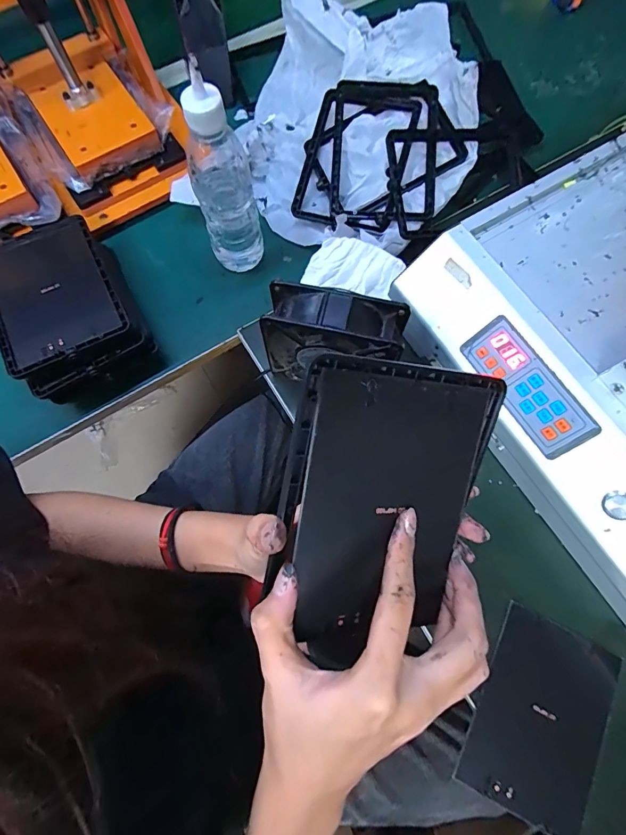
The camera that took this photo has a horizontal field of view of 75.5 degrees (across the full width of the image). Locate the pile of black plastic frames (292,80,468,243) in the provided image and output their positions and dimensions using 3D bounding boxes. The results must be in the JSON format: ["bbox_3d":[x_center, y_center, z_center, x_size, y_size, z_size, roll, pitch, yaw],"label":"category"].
[{"bbox_3d":[0.077,-0.293,0.472,0.178,0.062,0.184,11,73,4],"label":"pile of black plastic frames"}]

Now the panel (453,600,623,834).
[{"bbox_3d":[0.196,0.253,0.343,0.107,0.007,0.147,24,74,7],"label":"panel"}]

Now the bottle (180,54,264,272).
[{"bbox_3d":[-0.089,-0.223,0.401,0.060,0.183,0.051,-11,73,-3],"label":"bottle"}]

